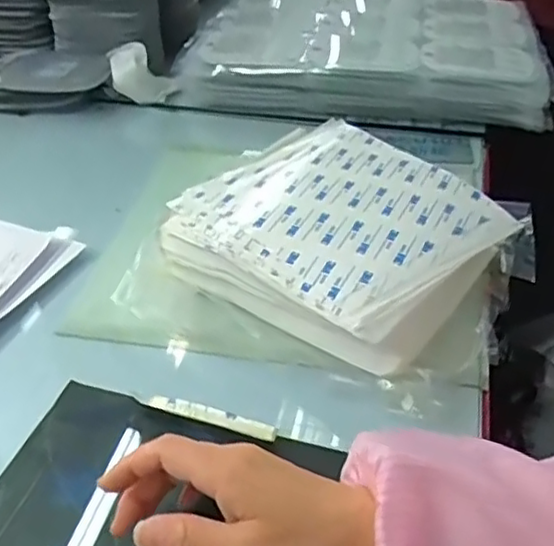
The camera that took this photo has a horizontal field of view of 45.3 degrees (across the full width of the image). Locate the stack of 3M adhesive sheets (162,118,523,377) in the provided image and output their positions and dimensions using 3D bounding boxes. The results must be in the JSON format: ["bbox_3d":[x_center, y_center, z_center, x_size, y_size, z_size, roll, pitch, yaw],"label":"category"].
[{"bbox_3d":[0.053,-0.032,0.538,0.231,0.059,0.218,30,48,31],"label":"stack of 3M adhesive sheets"}]

